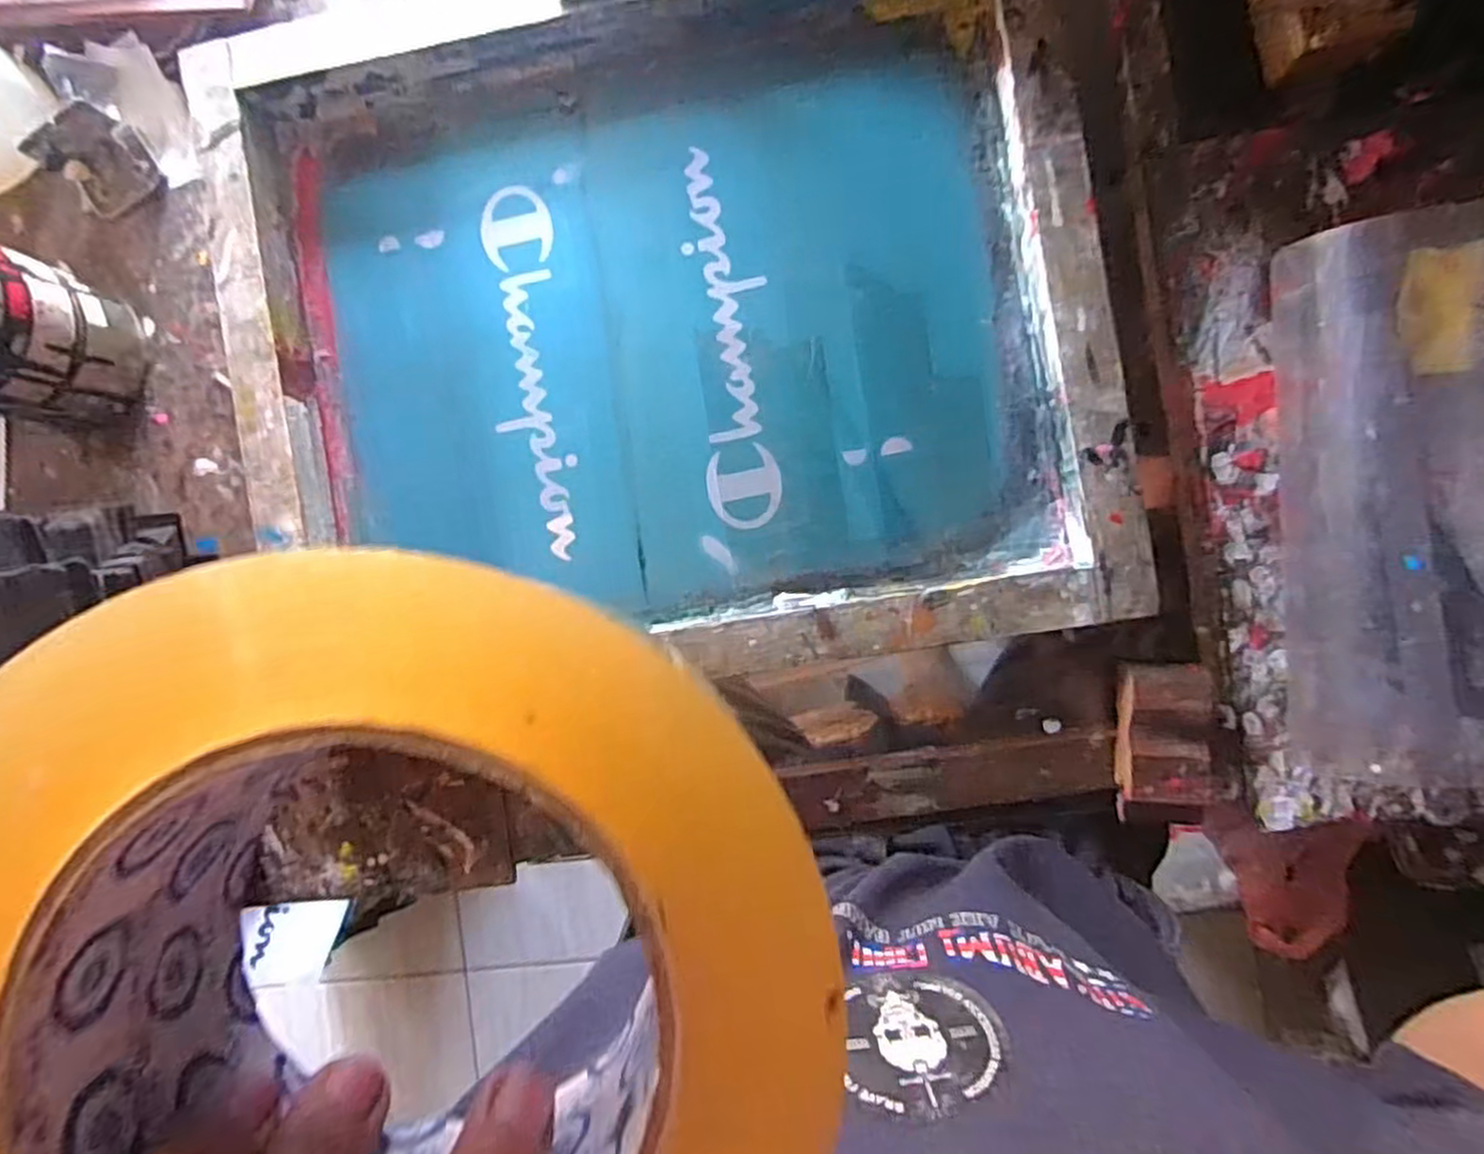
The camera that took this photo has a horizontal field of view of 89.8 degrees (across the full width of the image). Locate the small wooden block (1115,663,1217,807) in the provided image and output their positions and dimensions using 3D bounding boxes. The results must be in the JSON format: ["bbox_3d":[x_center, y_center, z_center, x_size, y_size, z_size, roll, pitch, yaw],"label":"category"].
[{"bbox_3d":[0.272,0.100,0.480,0.051,0.024,0.087,1,89,5],"label":"small wooden block"}]

